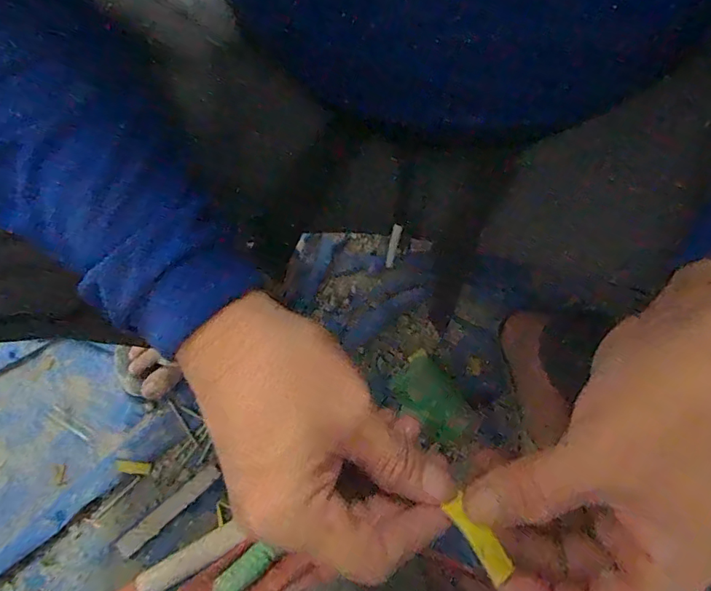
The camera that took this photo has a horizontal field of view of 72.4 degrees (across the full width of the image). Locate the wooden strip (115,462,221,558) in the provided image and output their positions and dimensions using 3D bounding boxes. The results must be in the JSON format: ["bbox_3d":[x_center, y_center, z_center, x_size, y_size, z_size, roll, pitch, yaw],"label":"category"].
[{"bbox_3d":[-0.231,0.266,0.602,0.140,0.009,0.023,-40,77,-10],"label":"wooden strip"}]

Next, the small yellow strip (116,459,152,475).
[{"bbox_3d":[-0.282,0.218,0.615,0.042,0.007,0.015,5,73,2],"label":"small yellow strip"}]

